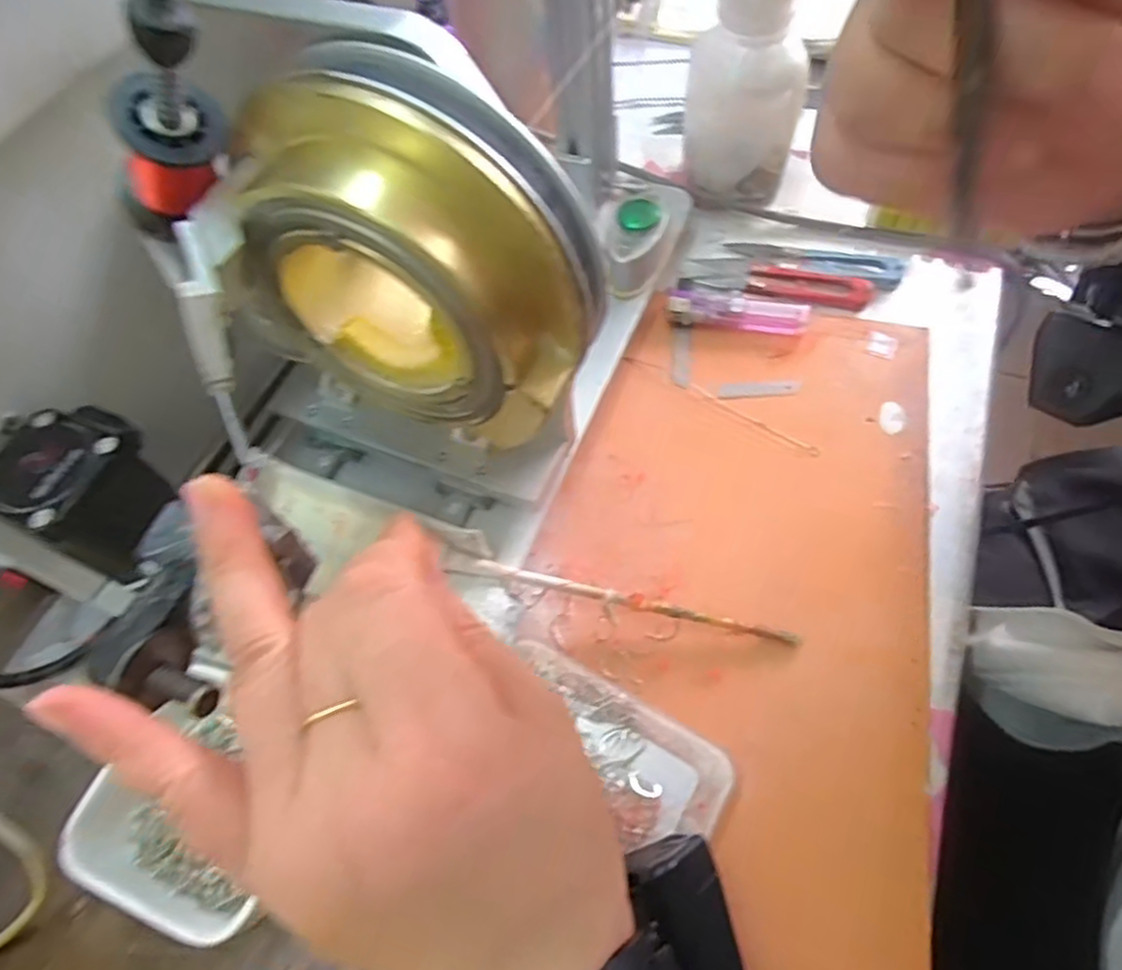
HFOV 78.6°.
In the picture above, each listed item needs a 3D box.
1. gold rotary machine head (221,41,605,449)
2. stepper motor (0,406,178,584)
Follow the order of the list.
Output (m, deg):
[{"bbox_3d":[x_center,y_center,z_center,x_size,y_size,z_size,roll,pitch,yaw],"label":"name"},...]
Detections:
[{"bbox_3d":[-0.043,-0.063,0.202,0.102,0.094,0.052,22,64,16],"label":"gold rotary machine head"},{"bbox_3d":[-0.174,0.001,0.256,0.054,0.040,0.049,21,63,13],"label":"stepper motor"}]

